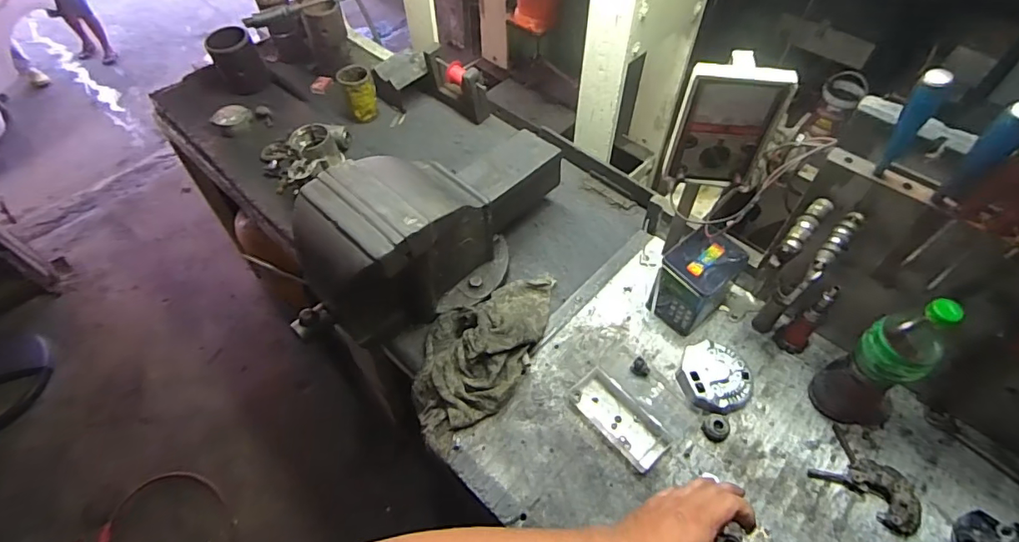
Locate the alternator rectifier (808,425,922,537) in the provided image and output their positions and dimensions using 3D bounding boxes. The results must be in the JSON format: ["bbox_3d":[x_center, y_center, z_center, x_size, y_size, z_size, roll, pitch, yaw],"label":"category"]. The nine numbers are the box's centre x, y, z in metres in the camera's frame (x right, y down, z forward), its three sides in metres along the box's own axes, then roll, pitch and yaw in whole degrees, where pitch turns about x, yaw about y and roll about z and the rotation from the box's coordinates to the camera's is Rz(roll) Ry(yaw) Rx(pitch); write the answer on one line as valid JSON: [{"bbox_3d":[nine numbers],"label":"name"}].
[{"bbox_3d":[0.507,0.294,0.697,0.087,0.024,0.132,-39,63,-24],"label":"alternator rectifier"}]

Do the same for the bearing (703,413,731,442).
[{"bbox_3d":[0.314,0.234,0.754,0.042,0.017,0.037,-33,61,-21],"label":"bearing"}]

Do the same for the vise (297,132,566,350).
[{"bbox_3d":[-0.130,-0.101,0.878,0.229,0.238,0.561,28,60,19],"label":"vise"}]

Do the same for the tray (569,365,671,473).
[{"bbox_3d":[0.169,0.227,0.773,0.072,0.018,0.158,-33,61,-21],"label":"tray"}]

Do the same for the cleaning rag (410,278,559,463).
[{"bbox_3d":[-0.047,0.115,0.838,0.175,0.092,0.360,18,57,13],"label":"cleaning rag"}]

